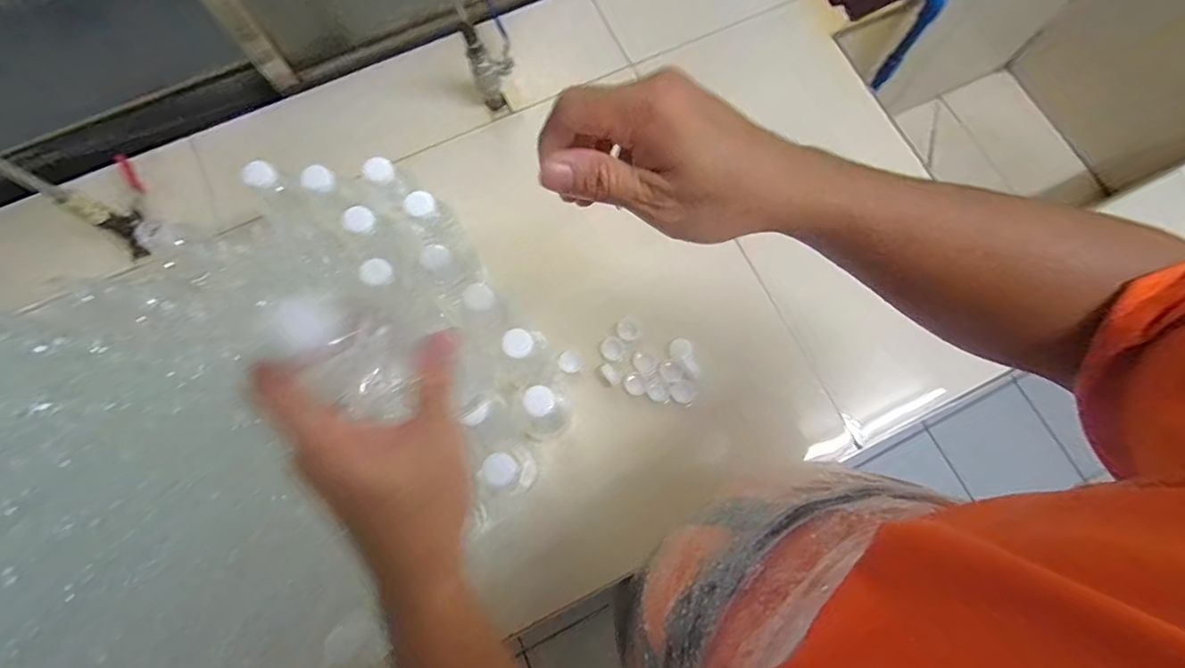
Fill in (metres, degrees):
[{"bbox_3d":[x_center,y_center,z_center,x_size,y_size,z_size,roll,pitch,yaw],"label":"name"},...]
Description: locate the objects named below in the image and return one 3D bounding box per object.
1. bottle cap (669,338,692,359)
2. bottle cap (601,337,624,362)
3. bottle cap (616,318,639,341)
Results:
[{"bbox_3d":[0.107,0.018,0.619,0.025,0.012,0.025,0,75,-1],"label":"bottle cap"},{"bbox_3d":[0.024,0.019,0.630,0.028,0.016,0.027,0,75,-1],"label":"bottle cap"},{"bbox_3d":[0.044,-0.006,0.639,0.027,0.008,0.030,2,75,0],"label":"bottle cap"}]

